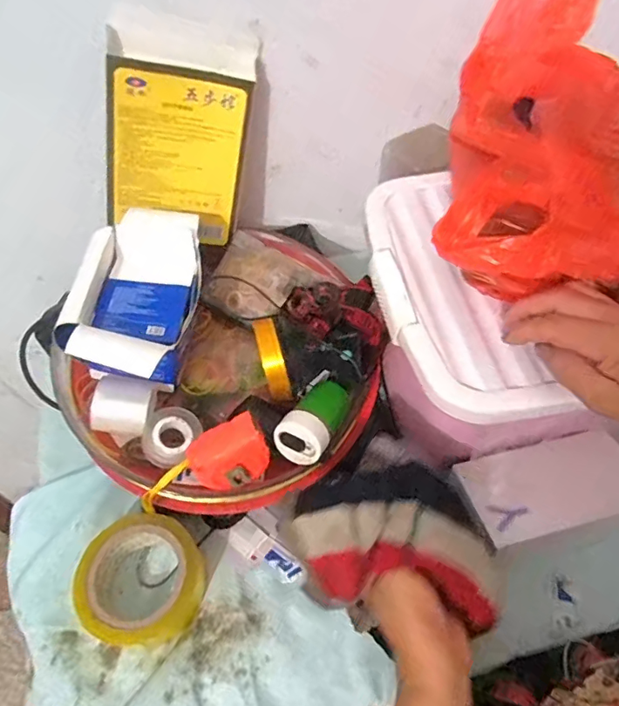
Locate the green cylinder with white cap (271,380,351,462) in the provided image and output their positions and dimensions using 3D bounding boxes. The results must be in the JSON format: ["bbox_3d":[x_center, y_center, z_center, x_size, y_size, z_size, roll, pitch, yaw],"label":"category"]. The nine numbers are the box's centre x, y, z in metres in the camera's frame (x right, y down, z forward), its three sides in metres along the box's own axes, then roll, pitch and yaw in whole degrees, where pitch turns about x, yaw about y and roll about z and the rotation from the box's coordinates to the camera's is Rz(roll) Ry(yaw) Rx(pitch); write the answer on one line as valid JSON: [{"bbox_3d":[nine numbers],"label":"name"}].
[{"bbox_3d":[0.006,0.065,0.497,0.049,0.043,0.085,21,29,15],"label":"green cylinder with white cap"}]

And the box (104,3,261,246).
[{"bbox_3d":[-0.136,-0.226,0.519,0.136,0.204,0.032,3,37,-22],"label":"box"}]

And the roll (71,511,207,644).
[{"bbox_3d":[-0.156,0.211,0.466,0.102,0.051,0.106,0,55,0],"label":"roll"}]

